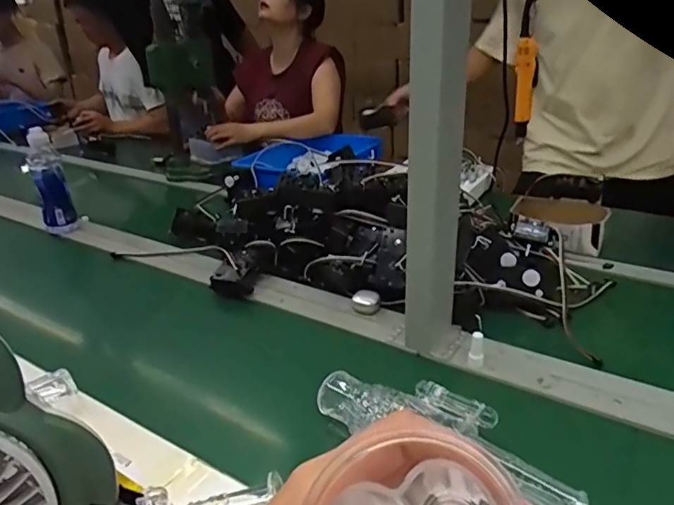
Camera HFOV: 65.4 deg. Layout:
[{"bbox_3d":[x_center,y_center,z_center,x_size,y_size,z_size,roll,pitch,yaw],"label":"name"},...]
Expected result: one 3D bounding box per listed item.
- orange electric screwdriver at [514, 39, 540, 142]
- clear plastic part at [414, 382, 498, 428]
[{"bbox_3d":[0.387,-0.330,1.093,0.049,0.213,0.037,7,28,19],"label":"orange electric screwdriver"},{"bbox_3d":[0.130,0.165,0.578,0.094,0.021,0.027,21,35,40],"label":"clear plastic part"}]

